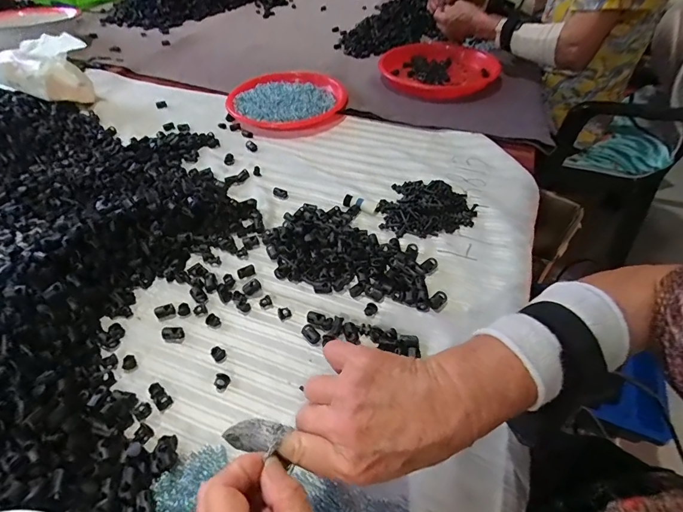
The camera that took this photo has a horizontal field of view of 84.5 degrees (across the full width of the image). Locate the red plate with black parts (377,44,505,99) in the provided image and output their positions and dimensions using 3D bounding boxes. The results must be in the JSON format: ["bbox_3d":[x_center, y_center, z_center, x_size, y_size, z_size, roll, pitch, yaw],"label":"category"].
[{"bbox_3d":[0.168,-0.336,0.687,0.216,0.040,0.135,24,54,21],"label":"red plate with black parts"}]

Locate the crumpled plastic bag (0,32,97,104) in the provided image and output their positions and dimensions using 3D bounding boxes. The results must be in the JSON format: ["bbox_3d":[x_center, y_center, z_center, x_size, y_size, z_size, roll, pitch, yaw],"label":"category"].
[{"bbox_3d":[-0.544,-0.339,0.699,0.145,0.084,0.119,21,53,20],"label":"crumpled plastic bag"}]

